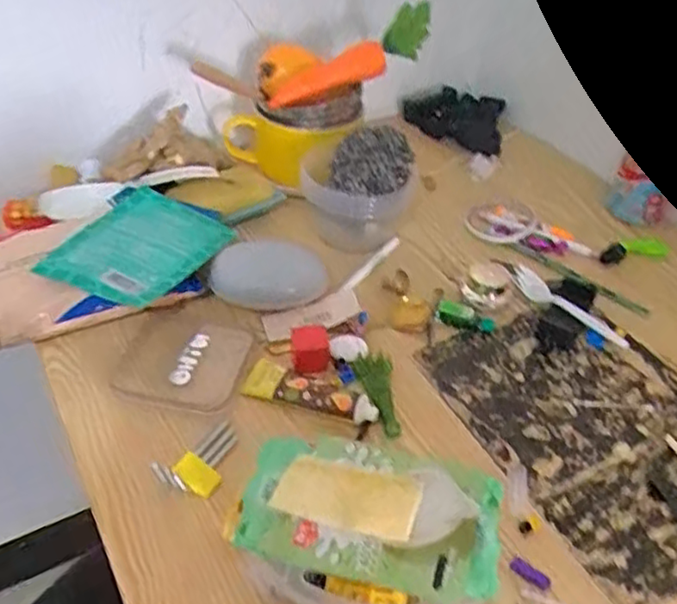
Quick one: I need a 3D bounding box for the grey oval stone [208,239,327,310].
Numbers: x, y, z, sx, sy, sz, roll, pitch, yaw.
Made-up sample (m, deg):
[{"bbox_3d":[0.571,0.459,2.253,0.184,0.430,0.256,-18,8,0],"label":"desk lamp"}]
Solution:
[{"bbox_3d":[-0.070,-0.030,0.680,0.112,0.028,0.088,5,40,3],"label":"grey oval stone"}]

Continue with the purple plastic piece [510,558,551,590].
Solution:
[{"bbox_3d":[0.128,0.181,0.441,0.026,0.009,0.010,20,43,20],"label":"purple plastic piece"}]

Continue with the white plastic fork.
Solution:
[{"bbox_3d":[0.223,0.005,0.658,0.035,0.008,0.138,-22,46,-27],"label":"white plastic fork"}]

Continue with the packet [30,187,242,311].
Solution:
[{"bbox_3d":[-0.199,-0.062,0.683,0.140,0.039,0.187,14,41,14],"label":"packet"}]

